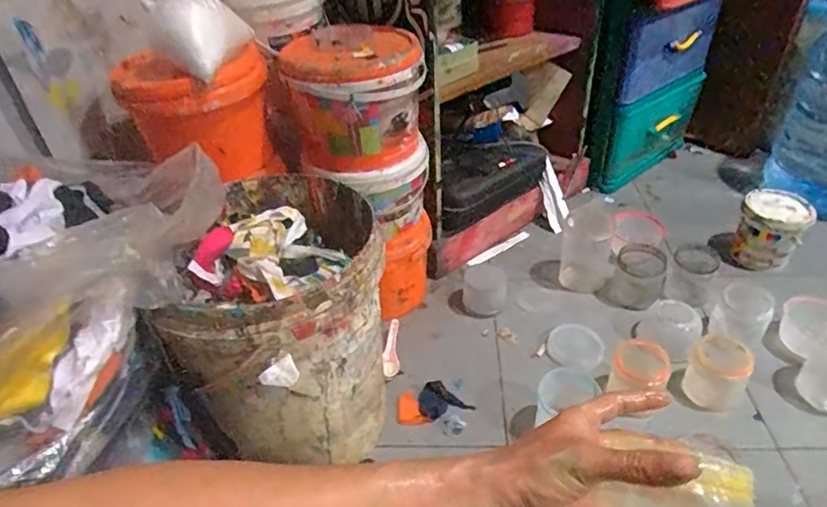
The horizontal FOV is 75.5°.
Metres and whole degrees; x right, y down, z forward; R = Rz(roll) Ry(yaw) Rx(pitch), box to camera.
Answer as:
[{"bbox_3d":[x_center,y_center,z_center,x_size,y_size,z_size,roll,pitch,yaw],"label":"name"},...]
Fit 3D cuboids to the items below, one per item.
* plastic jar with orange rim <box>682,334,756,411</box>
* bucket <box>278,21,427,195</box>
[{"bbox_3d":[0.497,0.192,0.873,0.082,0.098,0.080,-2,38,2],"label":"plastic jar with orange rim"},{"bbox_3d":[-0.090,-0.237,0.880,0.212,0.207,0.190,-5,38,-2],"label":"bucket"}]

